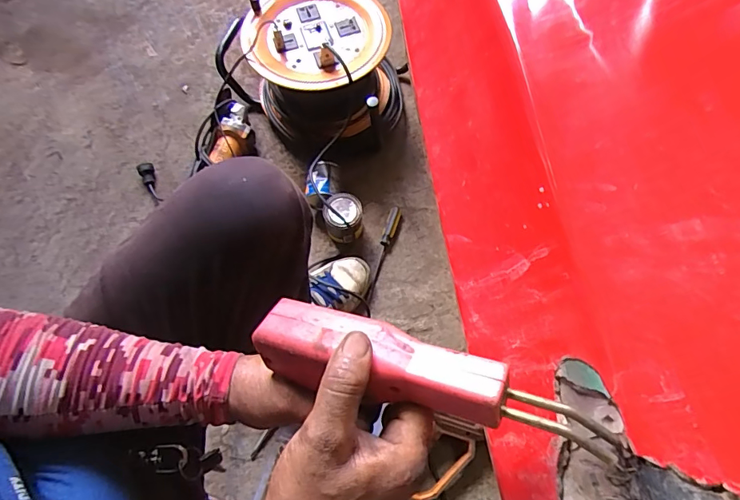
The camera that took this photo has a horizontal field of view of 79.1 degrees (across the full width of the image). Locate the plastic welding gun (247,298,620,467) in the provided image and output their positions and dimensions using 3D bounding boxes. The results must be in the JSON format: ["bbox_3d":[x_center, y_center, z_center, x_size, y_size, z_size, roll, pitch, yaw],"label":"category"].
[{"bbox_3d":[0.029,0.078,0.274,0.221,0.034,0.048,12,69,23],"label":"plastic welding gun"}]

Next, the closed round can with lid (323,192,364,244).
[{"bbox_3d":[-0.051,-0.065,0.862,0.071,0.089,0.071,0,68,0],"label":"closed round can with lid"}]

